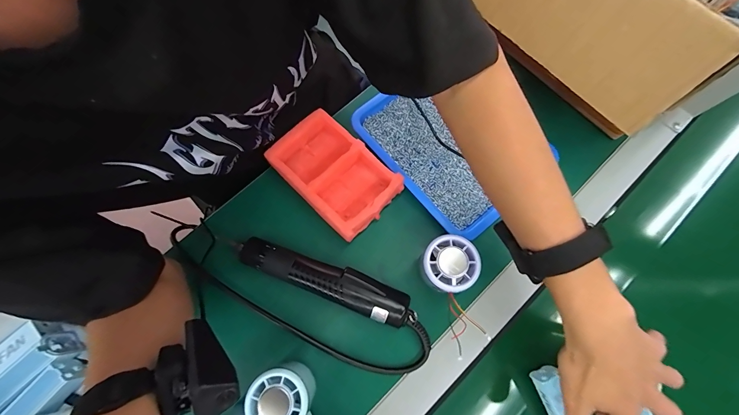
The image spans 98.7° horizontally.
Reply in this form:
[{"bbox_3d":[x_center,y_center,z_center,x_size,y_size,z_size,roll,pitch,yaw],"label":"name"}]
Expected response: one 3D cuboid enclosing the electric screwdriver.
[{"bbox_3d":[-0.057,0.078,0.358,0.219,0.040,0.038,21,75,7],"label":"electric screwdriver"}]

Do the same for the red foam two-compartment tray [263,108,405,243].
[{"bbox_3d":[-0.043,-0.041,0.389,0.148,0.038,0.096,44,79,12],"label":"red foam two-compartment tray"}]

